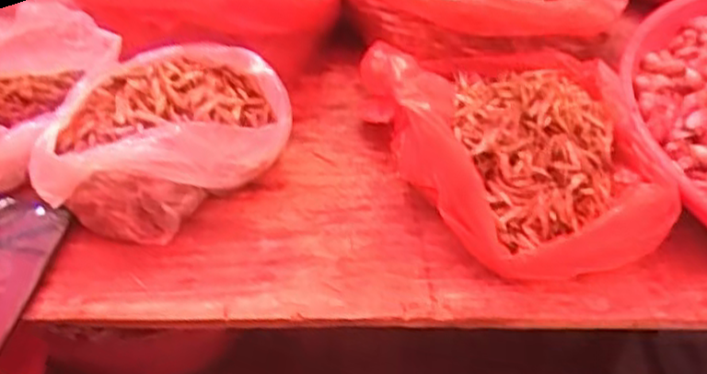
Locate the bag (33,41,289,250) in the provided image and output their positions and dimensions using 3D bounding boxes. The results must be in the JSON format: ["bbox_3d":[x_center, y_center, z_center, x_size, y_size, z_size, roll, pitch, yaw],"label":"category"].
[{"bbox_3d":[-0.176,-0.052,0.726,0.212,0.073,0.216,1,40,-2],"label":"bag"}]

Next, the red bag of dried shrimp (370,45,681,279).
[{"bbox_3d":[0.171,-0.051,0.729,0.236,0.079,0.305,-11,42,-16],"label":"red bag of dried shrimp"}]

